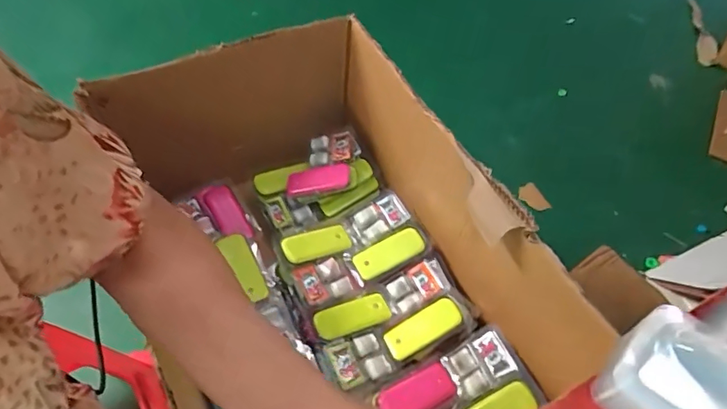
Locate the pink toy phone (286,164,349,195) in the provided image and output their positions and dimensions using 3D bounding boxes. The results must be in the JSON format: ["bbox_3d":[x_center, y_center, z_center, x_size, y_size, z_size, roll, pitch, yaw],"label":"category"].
[{"bbox_3d":[-0.075,-0.040,0.767,0.107,0.015,0.041,-10,54,13],"label":"pink toy phone"}]

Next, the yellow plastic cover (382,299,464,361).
[{"bbox_3d":[0.078,0.163,0.632,0.105,0.011,0.039,-31,60,1],"label":"yellow plastic cover"}]

